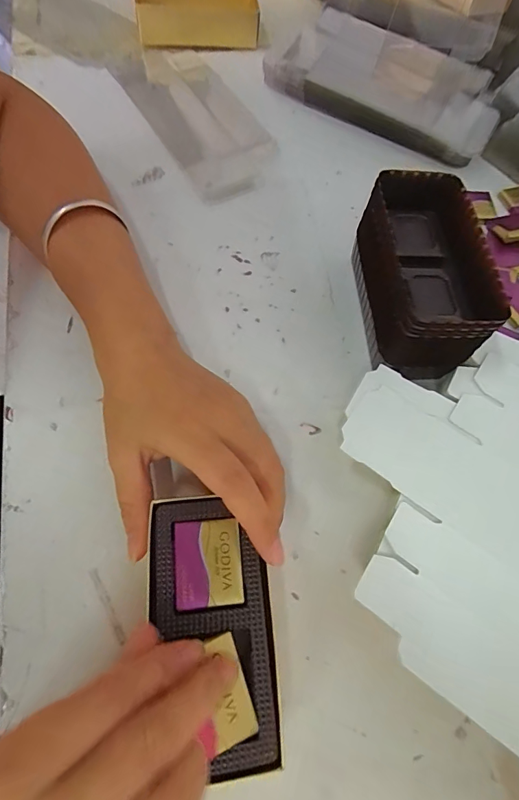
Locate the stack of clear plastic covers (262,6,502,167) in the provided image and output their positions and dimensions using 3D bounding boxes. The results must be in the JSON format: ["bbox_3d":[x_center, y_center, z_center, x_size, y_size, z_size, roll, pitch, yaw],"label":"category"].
[{"bbox_3d":[0.109,-0.289,0.377,0.217,0.041,0.089,34,68,10],"label":"stack of clear plastic covers"}]

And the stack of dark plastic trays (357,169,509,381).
[{"bbox_3d":[0.100,-0.076,0.270,0.065,0.066,0.125,-3,67,-6],"label":"stack of dark plastic trays"}]

